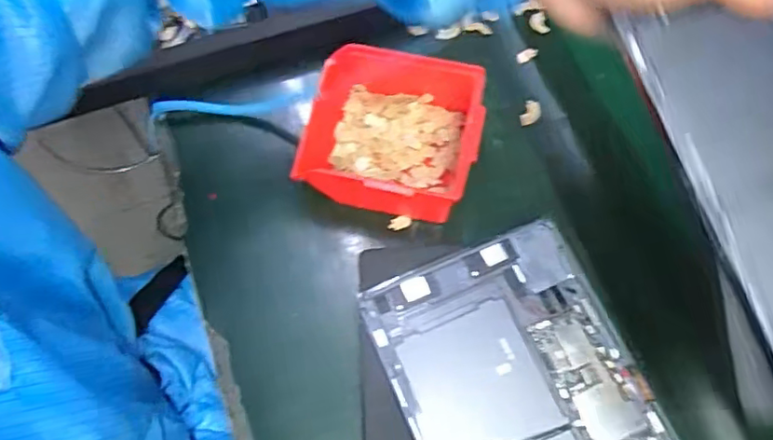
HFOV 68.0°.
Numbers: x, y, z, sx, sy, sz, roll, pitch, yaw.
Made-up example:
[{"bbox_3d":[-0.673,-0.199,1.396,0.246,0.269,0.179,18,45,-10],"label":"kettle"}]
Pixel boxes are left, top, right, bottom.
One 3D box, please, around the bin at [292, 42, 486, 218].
[{"bbox_3d":[0.005,-0.073,0.485,0.142,0.065,0.124,14,71,6],"label":"bin"}]

